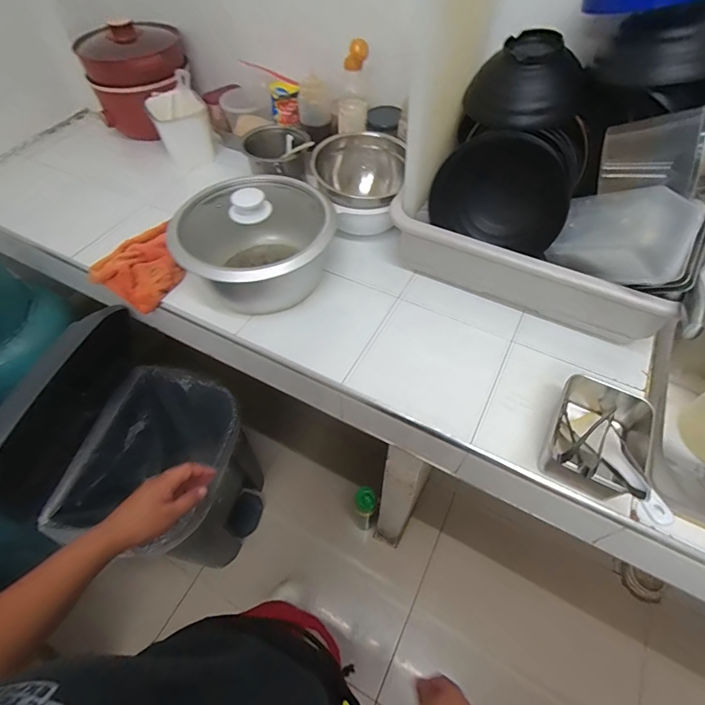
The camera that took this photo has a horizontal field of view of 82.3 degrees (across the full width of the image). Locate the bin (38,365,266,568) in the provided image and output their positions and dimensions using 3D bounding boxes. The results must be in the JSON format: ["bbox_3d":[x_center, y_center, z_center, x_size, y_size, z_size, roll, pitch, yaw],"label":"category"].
[{"bbox_3d":[-0.442,0.353,1.101,0.318,0.498,0.410,13,57,10],"label":"bin"}]

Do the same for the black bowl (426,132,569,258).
[{"bbox_3d":[0.218,-0.229,0.596,0.191,0.155,0.042,12,57,9],"label":"black bowl"}]

